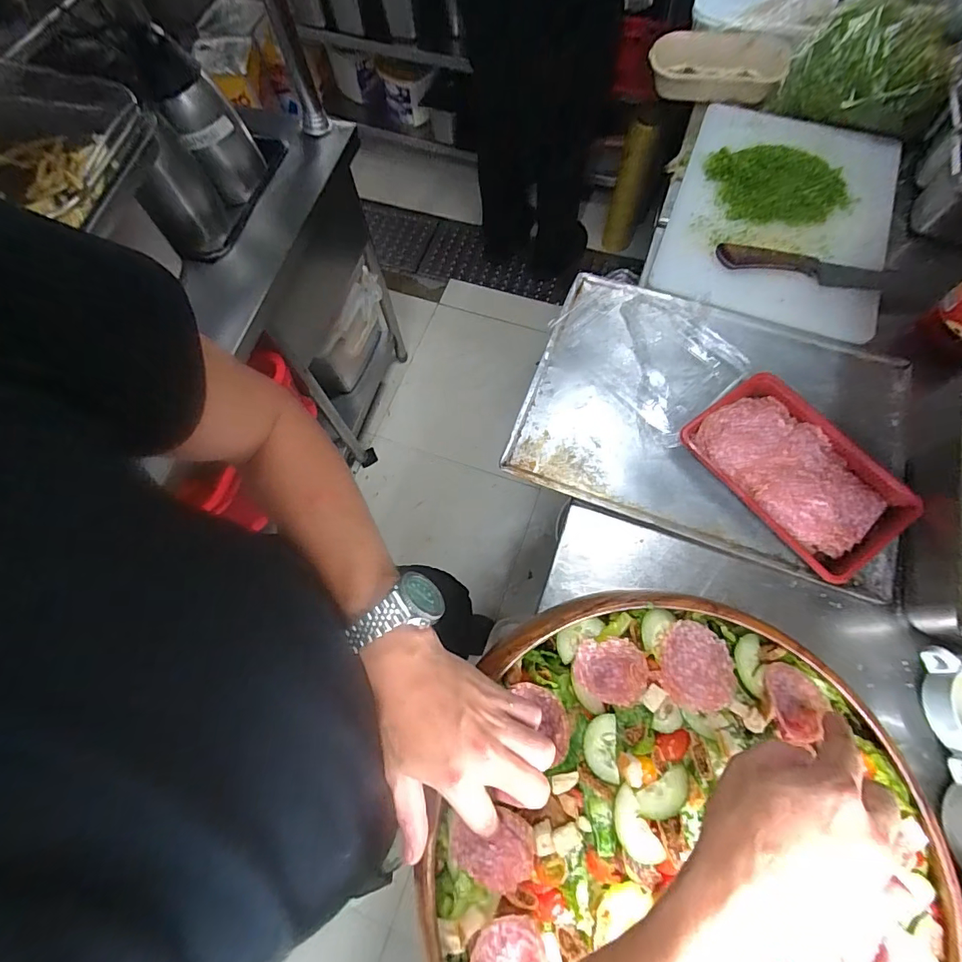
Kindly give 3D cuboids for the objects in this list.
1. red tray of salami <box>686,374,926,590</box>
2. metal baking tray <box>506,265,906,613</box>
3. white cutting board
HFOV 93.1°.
[{"bbox_3d":[0.371,-0.016,0.535,0.150,0.034,0.229,-34,72,-10],"label":"red tray of salami"},{"bbox_3d":[0.292,-0.086,0.586,0.450,0.028,0.335,20,72,9],"label":"metal baking tray"},{"bbox_3d":[0.448,-0.414,0.679,0.290,0.026,0.412,19,72,9],"label":"white cutting board"}]

